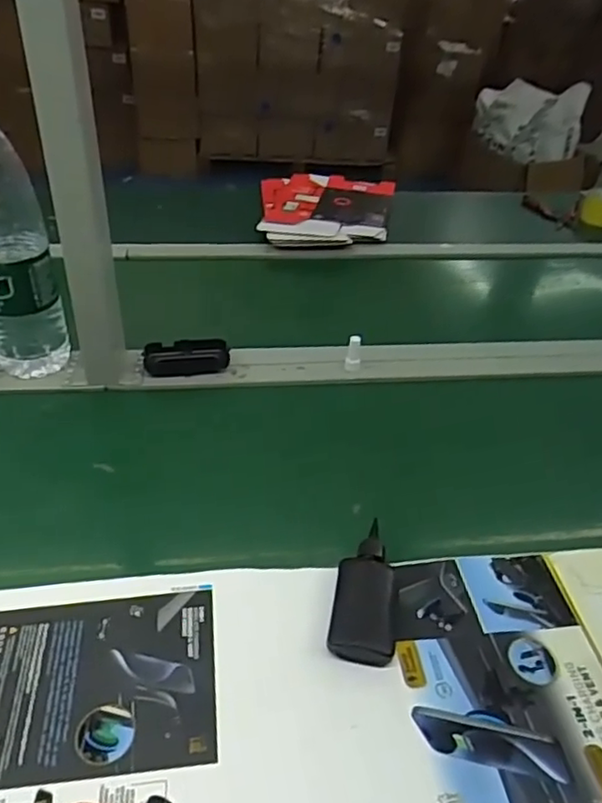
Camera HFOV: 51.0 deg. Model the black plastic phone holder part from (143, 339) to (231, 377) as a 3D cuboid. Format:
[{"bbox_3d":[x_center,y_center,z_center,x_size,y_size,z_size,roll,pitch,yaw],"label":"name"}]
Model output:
[{"bbox_3d":[-0.152,-0.059,0.839,0.111,0.025,0.049,-5,40,-10],"label":"black plastic phone holder part"}]

